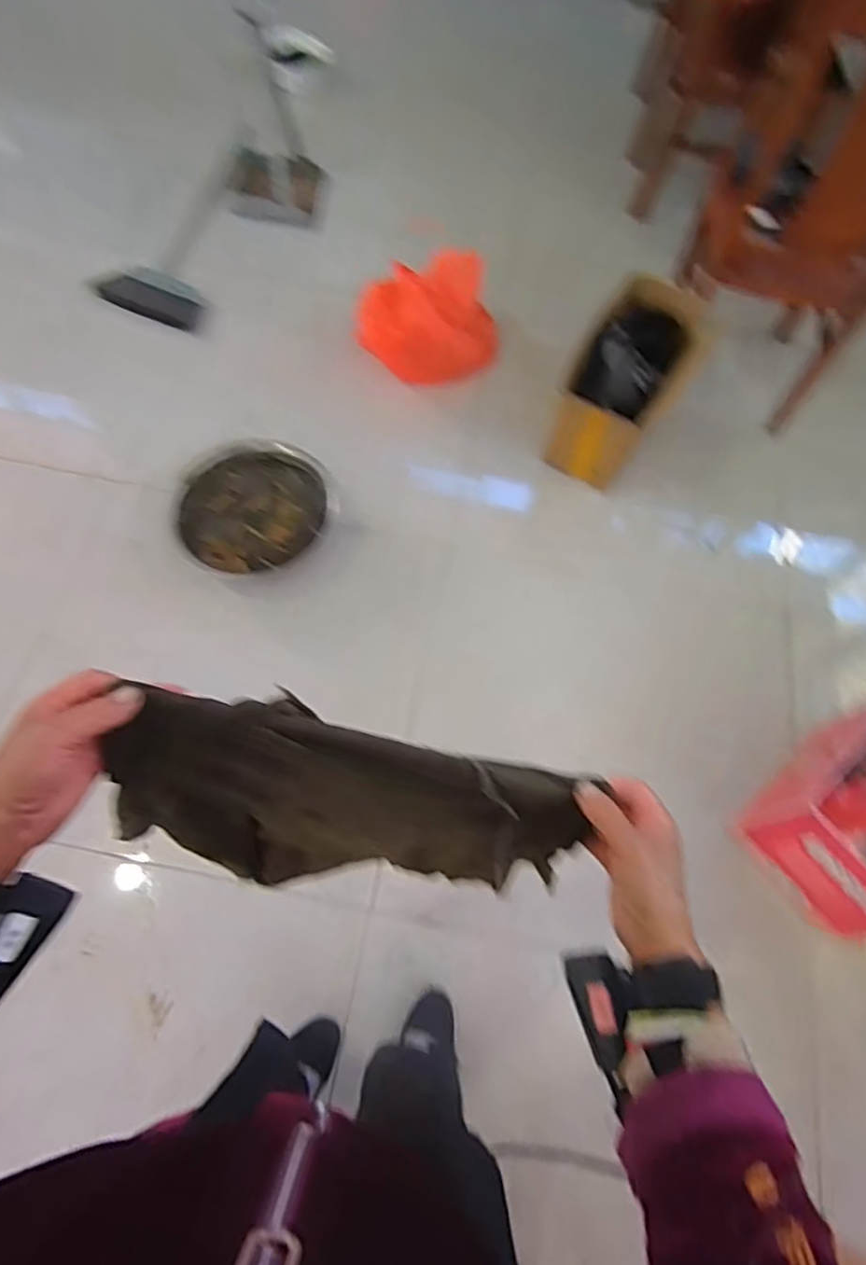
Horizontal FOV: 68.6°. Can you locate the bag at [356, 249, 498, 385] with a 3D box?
[{"bbox_3d":[-0.001,-0.791,1.633,0.373,0.206,0.186,-11,63,-10],"label":"bag"}]

